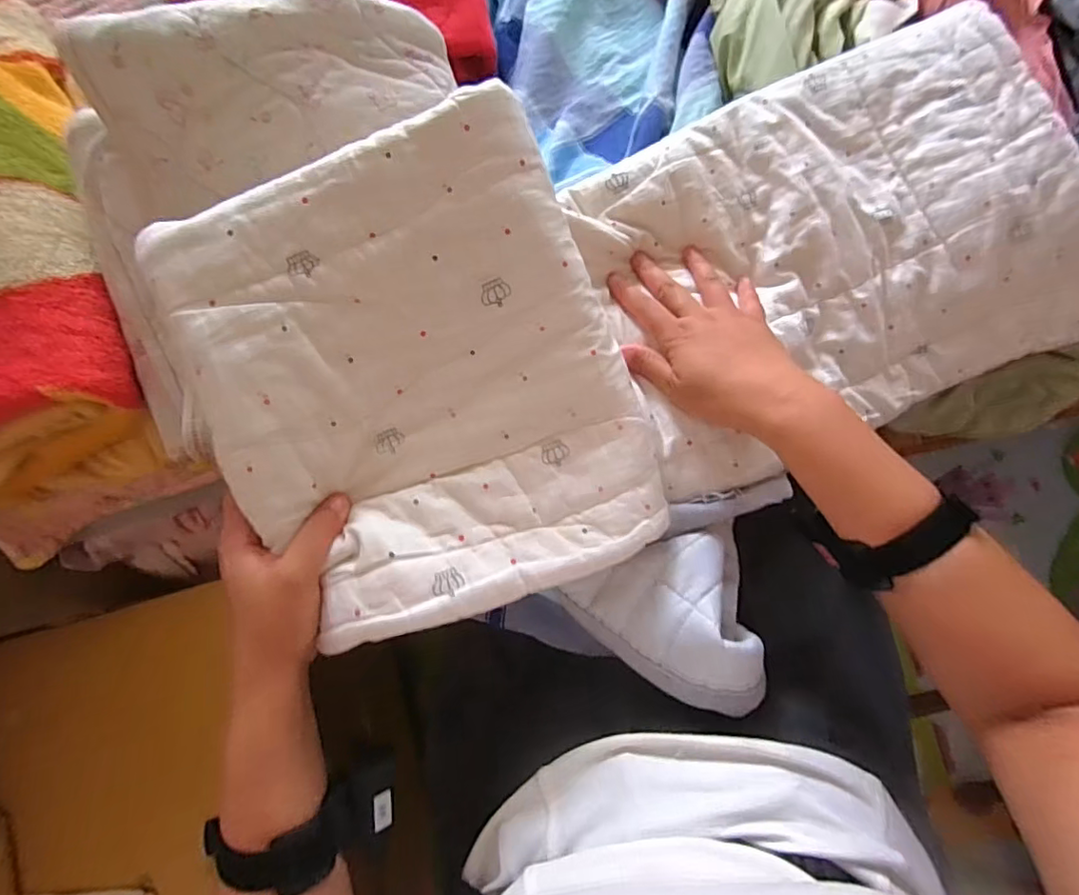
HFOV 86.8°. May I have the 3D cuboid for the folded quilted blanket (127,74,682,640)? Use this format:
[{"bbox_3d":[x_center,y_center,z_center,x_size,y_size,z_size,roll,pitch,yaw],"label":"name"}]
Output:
[{"bbox_3d":[-0.067,-0.036,0.349,0.241,0.045,0.276,-24,100,-7],"label":"folded quilted blanket"}]

